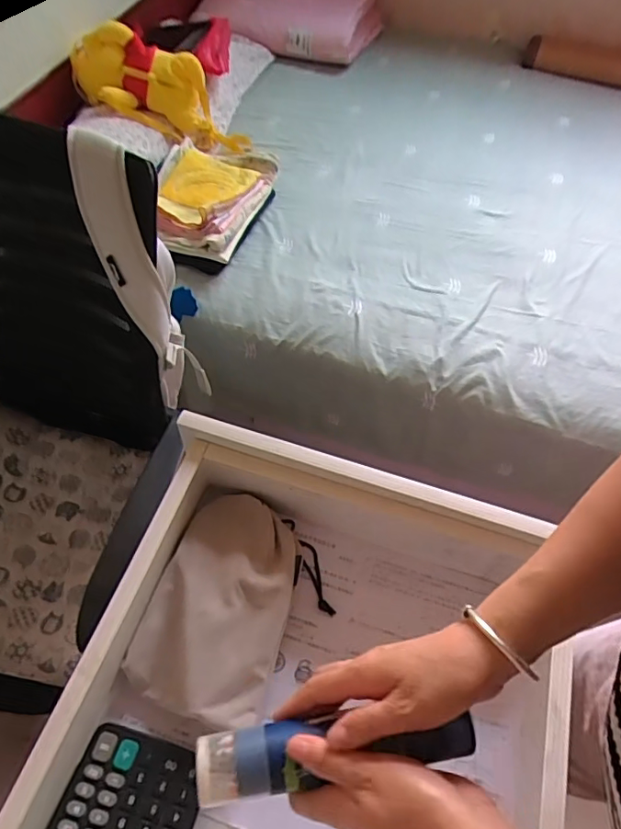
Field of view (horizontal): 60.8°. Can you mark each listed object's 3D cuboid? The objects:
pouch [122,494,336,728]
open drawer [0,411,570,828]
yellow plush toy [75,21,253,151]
[{"bbox_3d":[-0.082,0.201,0.564,0.156,0.053,0.221,23,59,12],"label":"pouch"},{"bbox_3d":[0.005,0.267,0.492,0.415,0.123,0.439,14,58,7],"label":"open drawer"},{"bbox_3d":[-0.363,-0.779,1.311,0.442,0.183,0.136,22,55,-20],"label":"yellow plush toy"}]

